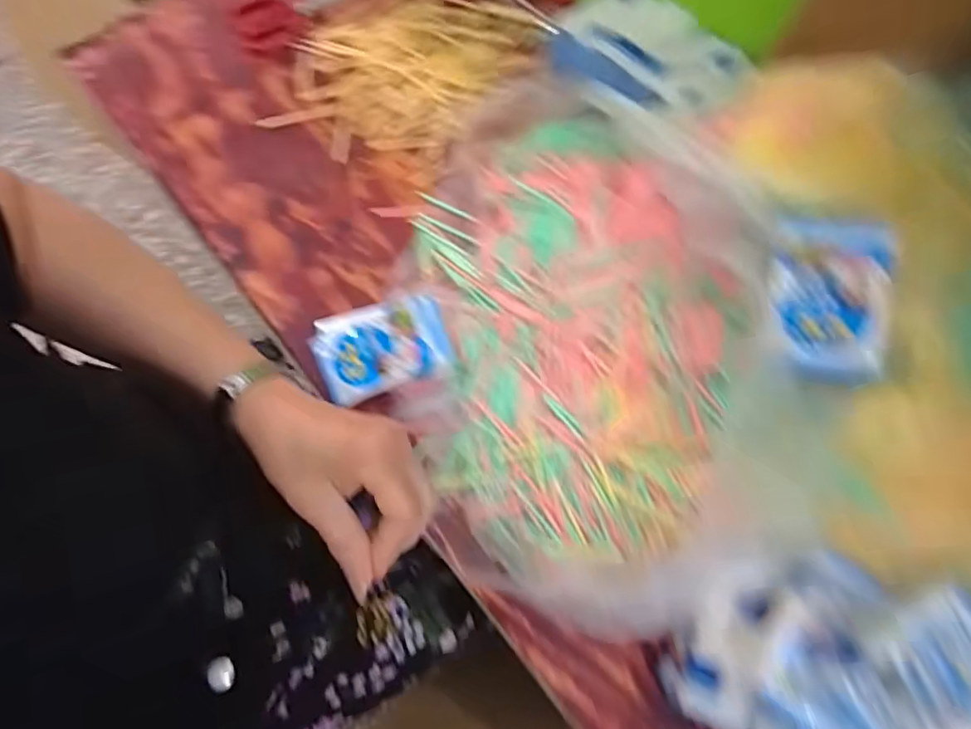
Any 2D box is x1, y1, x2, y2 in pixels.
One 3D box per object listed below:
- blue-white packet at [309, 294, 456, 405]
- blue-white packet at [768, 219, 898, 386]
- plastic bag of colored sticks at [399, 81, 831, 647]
[{"bbox_3d":[-0.092,-0.014,0.487,0.115,0.030,0.085,-21,72,-9],"label":"blue-white packet"},{"bbox_3d":[0.248,-0.046,0.395,0.072,0.015,0.113,7,92,35],"label":"blue-white packet"},{"bbox_3d":[0.083,-0.038,0.456,0.286,0.098,0.456,-1,72,0],"label":"plastic bag of colored sticks"}]

